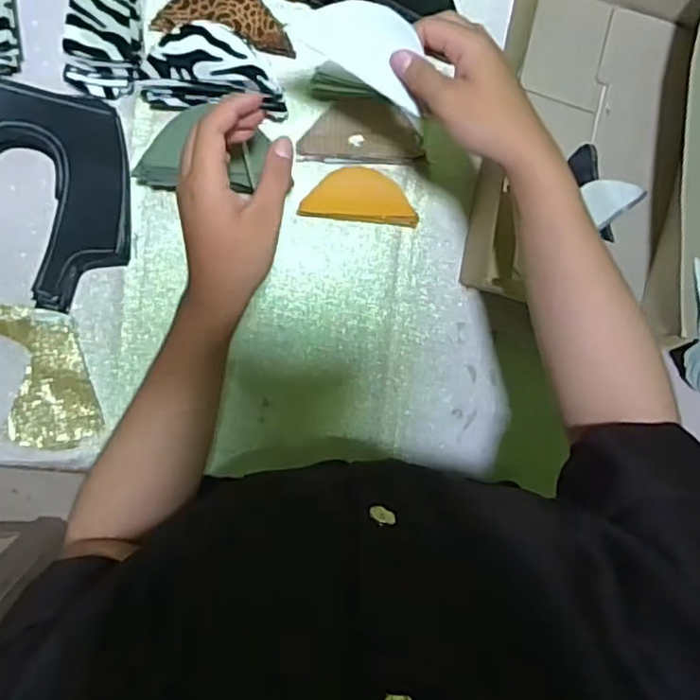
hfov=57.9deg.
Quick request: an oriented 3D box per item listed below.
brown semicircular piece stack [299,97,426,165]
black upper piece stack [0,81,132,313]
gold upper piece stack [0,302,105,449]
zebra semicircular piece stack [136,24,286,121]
[{"bbox_3d":[0.012,-0.210,0.606,0.119,0.015,0.056,0,94,-9],"label":"brown semicircular piece stack"},{"bbox_3d":[-0.293,-0.134,0.553,0.186,0.034,0.181,5,93,-9],"label":"black upper piece stack"},{"bbox_3d":[-0.315,0.025,0.570,0.156,0.019,0.134,0,94,-9],"label":"gold upper piece stack"},{"bbox_3d":[-0.117,-0.238,0.548,0.121,0.076,0.053,1,94,-9],"label":"zebra semicircular piece stack"}]

